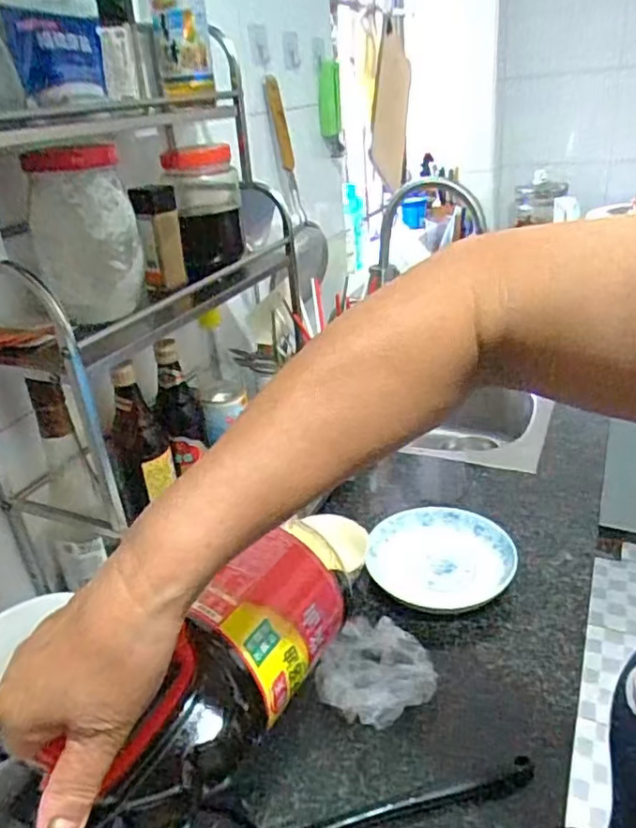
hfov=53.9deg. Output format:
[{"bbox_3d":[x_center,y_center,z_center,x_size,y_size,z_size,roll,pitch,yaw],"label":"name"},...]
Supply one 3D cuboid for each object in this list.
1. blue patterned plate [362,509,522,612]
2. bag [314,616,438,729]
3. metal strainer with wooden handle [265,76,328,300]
[{"bbox_3d":[0.149,0.177,0.761,0.168,0.041,0.157,-6,27,3],"label":"blue patterned plate"},{"bbox_3d":[0.058,0.253,0.618,0.109,0.049,0.115,-3,28,10],"label":"bag"},{"bbox_3d":[-0.029,-0.376,1.089,0.068,0.359,0.094,-6,27,-1],"label":"metal strainer with wooden handle"}]

